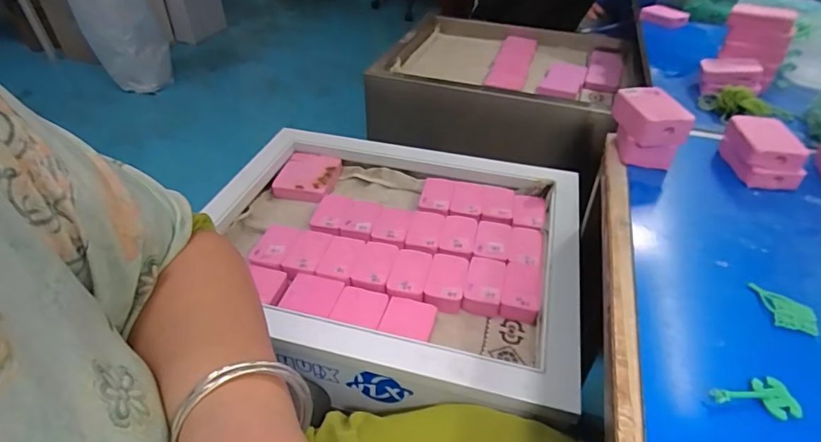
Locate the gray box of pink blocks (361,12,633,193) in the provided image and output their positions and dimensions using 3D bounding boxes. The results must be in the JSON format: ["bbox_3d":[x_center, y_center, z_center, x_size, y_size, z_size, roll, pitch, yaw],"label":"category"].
[{"bbox_3d":[0.190,-0.288,0.986,0.472,0.150,0.378,13,42,14],"label":"gray box of pink blocks"}]

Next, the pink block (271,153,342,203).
[{"bbox_3d":[-0.168,-0.072,0.749,0.092,0.028,0.092,8,41,9],"label":"pink block"}]

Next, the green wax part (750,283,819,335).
[{"bbox_3d":[0.258,0.060,0.316,0.035,0.005,0.035,13,42,14],"label":"green wax part"}]

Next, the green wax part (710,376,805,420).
[{"bbox_3d":[0.196,0.102,0.260,0.048,0.009,0.023,-6,41,-9],"label":"green wax part"}]

